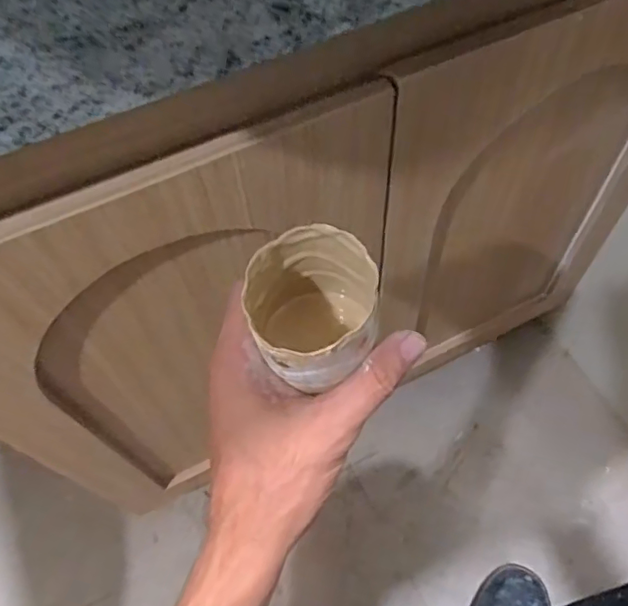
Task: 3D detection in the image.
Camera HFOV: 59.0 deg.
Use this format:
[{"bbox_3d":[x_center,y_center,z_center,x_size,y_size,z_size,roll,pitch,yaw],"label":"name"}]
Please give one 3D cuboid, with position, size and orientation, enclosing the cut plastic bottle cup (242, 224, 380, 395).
[{"bbox_3d":[0.001,0.007,0.278,0.058,0.065,0.064,-27,61,-11],"label":"cut plastic bottle cup"}]

